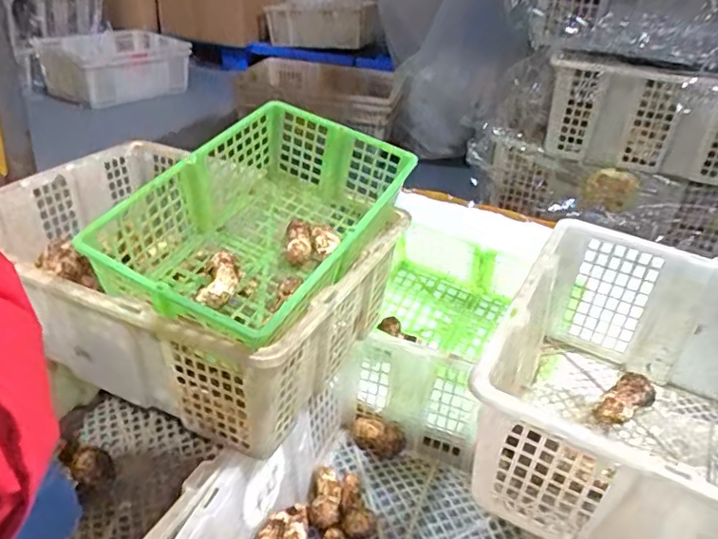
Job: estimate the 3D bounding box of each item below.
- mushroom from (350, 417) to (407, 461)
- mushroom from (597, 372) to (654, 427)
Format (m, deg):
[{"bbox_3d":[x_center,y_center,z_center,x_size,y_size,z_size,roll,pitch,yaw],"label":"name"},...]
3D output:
[{"bbox_3d":[0.026,0.235,0.823,0.084,0.038,0.043,27,38,33],"label":"mushroom"},{"bbox_3d":[0.300,0.150,0.656,0.083,0.024,0.039,-30,42,-29],"label":"mushroom"}]

